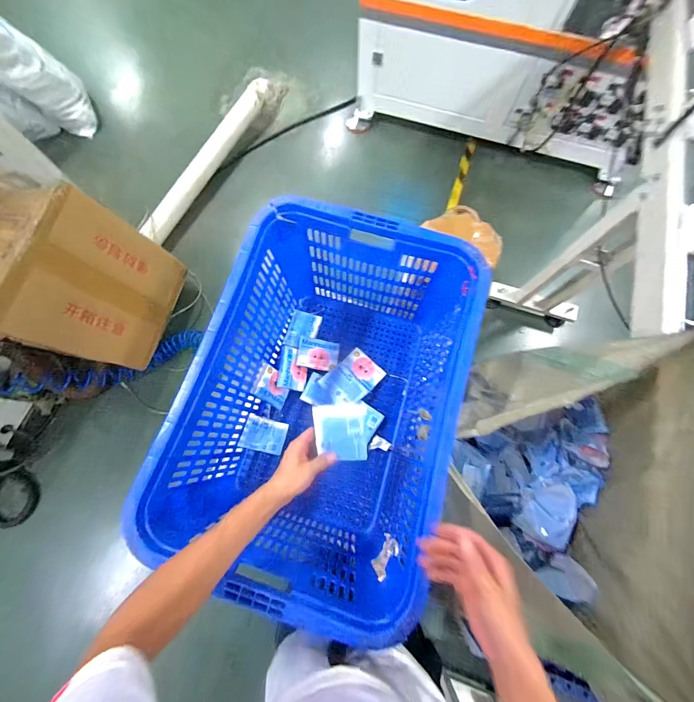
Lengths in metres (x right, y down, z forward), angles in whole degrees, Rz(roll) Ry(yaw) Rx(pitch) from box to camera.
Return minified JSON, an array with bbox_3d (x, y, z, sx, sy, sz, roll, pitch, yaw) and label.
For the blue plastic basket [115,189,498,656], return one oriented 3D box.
[{"bbox_3d":[-0.043,0.103,0.729,0.481,0.374,0.715,16,74,5],"label":"blue plastic basket"}]

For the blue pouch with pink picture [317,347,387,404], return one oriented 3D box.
[{"bbox_3d":[0.013,0.080,0.890,0.122,0.035,0.165,44,78,12],"label":"blue pouch with pink picture"}]

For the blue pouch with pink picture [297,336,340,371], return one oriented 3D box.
[{"bbox_3d":[-0.082,0.009,0.901,0.115,0.017,0.088,11,69,-14],"label":"blue pouch with pink picture"}]

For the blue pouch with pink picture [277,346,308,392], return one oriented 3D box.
[{"bbox_3d":[-0.150,0.051,0.886,0.080,0.009,0.115,17,76,-30],"label":"blue pouch with pink picture"}]

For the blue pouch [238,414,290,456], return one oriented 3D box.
[{"bbox_3d":[-0.224,0.228,0.849,0.118,0.013,0.087,23,65,-24],"label":"blue pouch"}]

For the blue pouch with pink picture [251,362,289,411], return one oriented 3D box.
[{"bbox_3d":[-0.202,0.097,0.855,0.014,0.124,0.087,4,61,39],"label":"blue pouch with pink picture"}]

